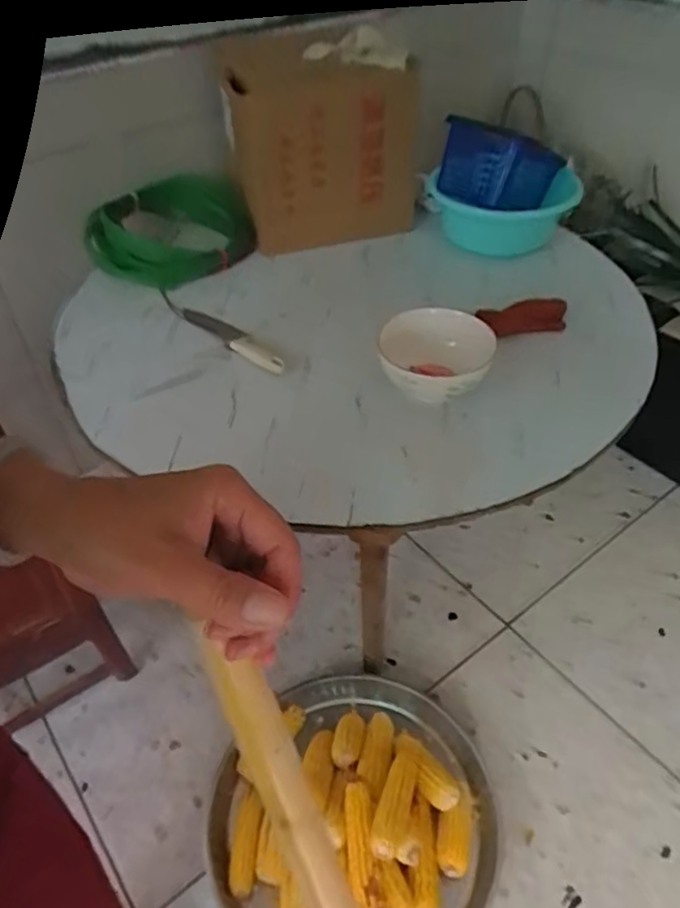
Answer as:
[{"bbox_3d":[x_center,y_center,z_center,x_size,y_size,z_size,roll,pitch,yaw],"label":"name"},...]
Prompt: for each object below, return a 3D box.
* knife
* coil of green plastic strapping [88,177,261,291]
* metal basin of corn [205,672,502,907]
[{"bbox_3d":[-0.199,-0.211,1.172,0.044,0.025,0.285,-33,53,-28],"label":"knife"},{"bbox_3d":[-0.362,-0.469,1.395,0.317,0.127,0.340,0,45,0],"label":"coil of green plastic strapping"},{"bbox_3d":[0.025,0.602,1.105,0.478,0.134,0.492,0,45,0],"label":"metal basin of corn"}]

